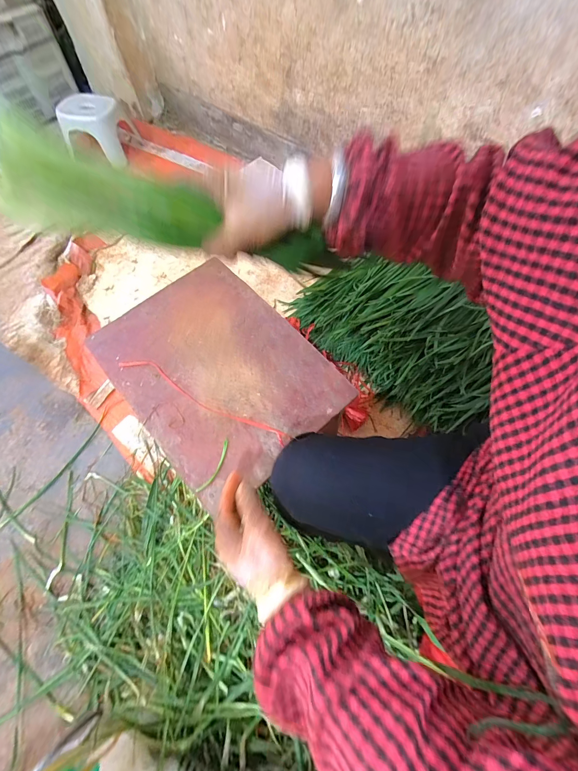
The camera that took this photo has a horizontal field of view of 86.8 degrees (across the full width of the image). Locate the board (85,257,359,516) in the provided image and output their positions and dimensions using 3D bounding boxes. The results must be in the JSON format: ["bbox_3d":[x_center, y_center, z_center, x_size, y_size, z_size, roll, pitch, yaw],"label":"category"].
[{"bbox_3d":[-0.138,-0.043,0.574,0.316,0.012,0.436,-39,69,-16],"label":"board"}]

